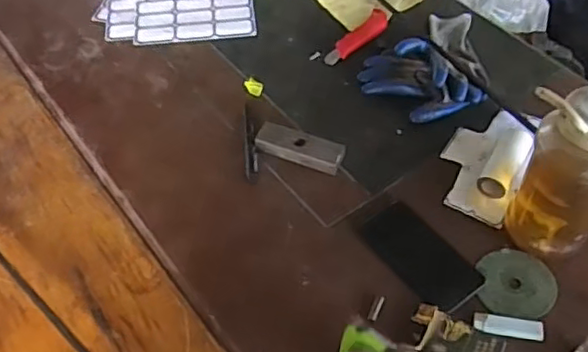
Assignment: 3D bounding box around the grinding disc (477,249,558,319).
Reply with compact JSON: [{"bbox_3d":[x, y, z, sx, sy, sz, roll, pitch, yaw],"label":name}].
[{"bbox_3d":[0.268,0.127,0.753,0.087,0.006,0.089,-3,52,4],"label":"grinding disc"}]

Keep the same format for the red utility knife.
[{"bbox_3d":[0.108,-0.231,1.045,0.046,0.013,0.154,36,61,25],"label":"red utility knife"}]

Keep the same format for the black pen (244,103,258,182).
[{"bbox_3d":[-0.064,-0.053,0.904,0.017,0.017,0.139,-6,53,-3],"label":"black pen"}]

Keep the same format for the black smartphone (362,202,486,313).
[{"bbox_3d":[0.157,0.099,0.782,0.083,0.012,0.153,-30,58,-20],"label":"black smartphone"}]

